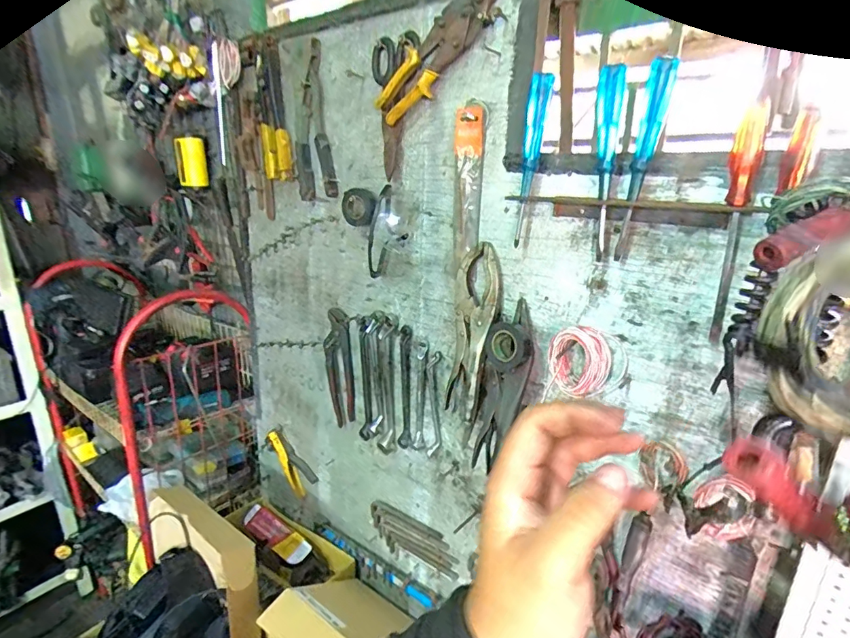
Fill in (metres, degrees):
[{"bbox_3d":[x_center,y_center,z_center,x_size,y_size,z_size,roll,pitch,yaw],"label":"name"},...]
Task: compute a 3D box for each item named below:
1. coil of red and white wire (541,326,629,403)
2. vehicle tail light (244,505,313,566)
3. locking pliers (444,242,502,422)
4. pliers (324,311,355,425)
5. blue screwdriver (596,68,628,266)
[{"bbox_3d":[0.200,0.054,0.562,0.092,0.079,0.051,7,18,22],"label":"coil of red and white wire"},{"bbox_3d":[-0.354,0.514,1.076,0.220,0.056,0.063,14,22,37],"label":"vehicle tail light"},{"bbox_3d":[0.069,0.017,0.656,0.066,0.238,0.040,11,20,32],"label":"locking pliers"},{"bbox_3d":[-0.171,0.100,0.902,0.082,0.242,0.024,12,23,33],"label":"pliers"},{"bbox_3d":[0.196,-0.169,0.499,0.026,0.191,0.030,6,18,17],"label":"blue screwdriver"}]

